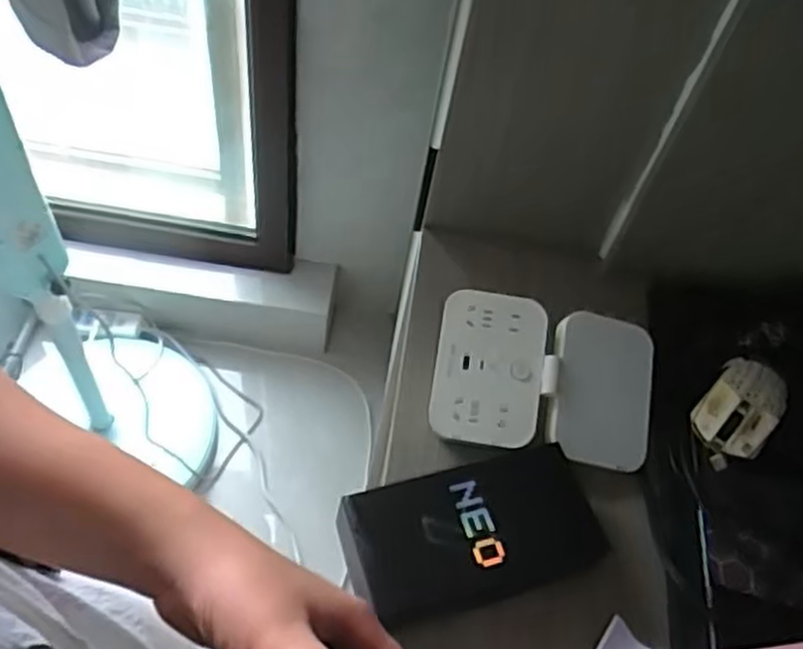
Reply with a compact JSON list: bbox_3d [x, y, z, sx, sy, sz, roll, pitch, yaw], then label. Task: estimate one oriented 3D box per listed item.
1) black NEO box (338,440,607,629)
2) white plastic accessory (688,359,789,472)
[{"bbox_3d":[0.052,0.159,0.579,0.185,0.041,0.091,-11,57,-15],"label":"black NEO box"},{"bbox_3d":[0.285,0.078,0.652,0.058,0.033,0.098,35,61,22],"label":"white plastic accessory"}]

